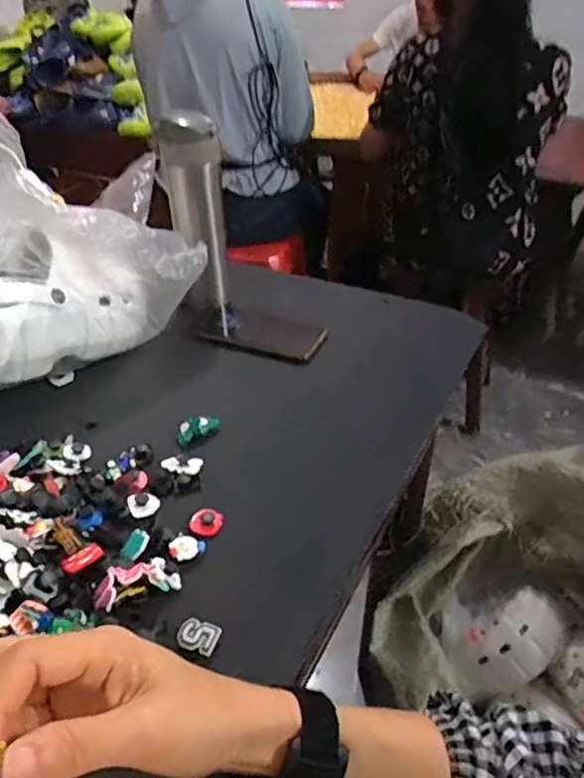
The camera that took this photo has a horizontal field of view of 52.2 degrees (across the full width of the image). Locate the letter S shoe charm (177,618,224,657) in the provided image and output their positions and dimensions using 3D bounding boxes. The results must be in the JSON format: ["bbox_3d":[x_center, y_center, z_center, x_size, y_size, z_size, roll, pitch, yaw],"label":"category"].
[{"bbox_3d":[-0.061,0.163,0.393,0.027,0.006,0.020,13,38,17],"label":"letter S shoe charm"}]

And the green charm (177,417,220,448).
[{"bbox_3d":[-0.090,0.037,0.566,0.042,0.012,0.023,-19,40,-24],"label":"green charm"}]

